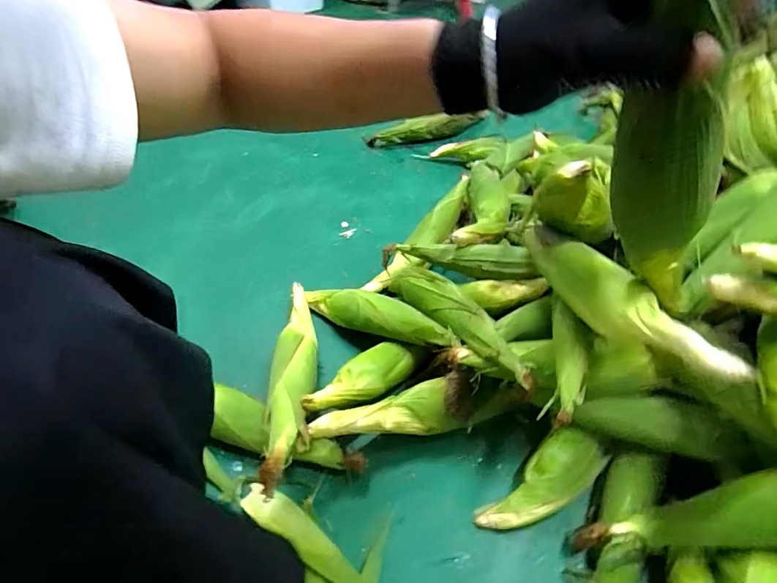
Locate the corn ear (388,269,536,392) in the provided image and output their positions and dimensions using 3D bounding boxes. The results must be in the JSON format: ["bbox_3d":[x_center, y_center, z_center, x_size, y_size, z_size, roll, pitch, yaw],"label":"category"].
[{"bbox_3d":[0.091,0.030,0.602,0.050,0.050,0.279,-23,39,-23],"label":"corn ear"}]

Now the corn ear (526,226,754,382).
[{"bbox_3d":[0.238,0.008,0.466,0.049,0.051,0.249,-21,53,-20],"label":"corn ear"}]

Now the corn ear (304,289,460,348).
[{"bbox_3d":[-0.016,0.037,0.679,0.294,0.055,0.053,13,44,38],"label":"corn ear"}]

